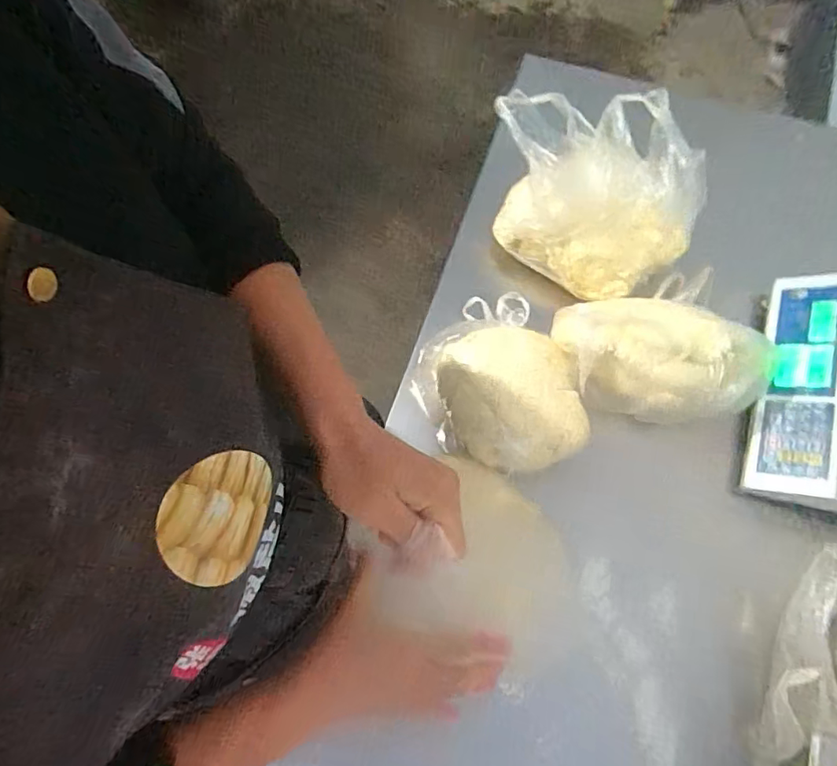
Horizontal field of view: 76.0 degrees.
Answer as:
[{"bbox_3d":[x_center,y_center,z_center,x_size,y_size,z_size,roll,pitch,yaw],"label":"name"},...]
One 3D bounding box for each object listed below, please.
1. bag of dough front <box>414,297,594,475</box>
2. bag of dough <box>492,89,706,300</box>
[{"bbox_3d":[0.110,0.004,0.709,0.197,0.096,0.226,-23,72,-8],"label":"bag of dough front"},{"bbox_3d":[0.249,-0.280,0.778,0.247,0.157,0.260,-4,70,-1],"label":"bag of dough"}]

